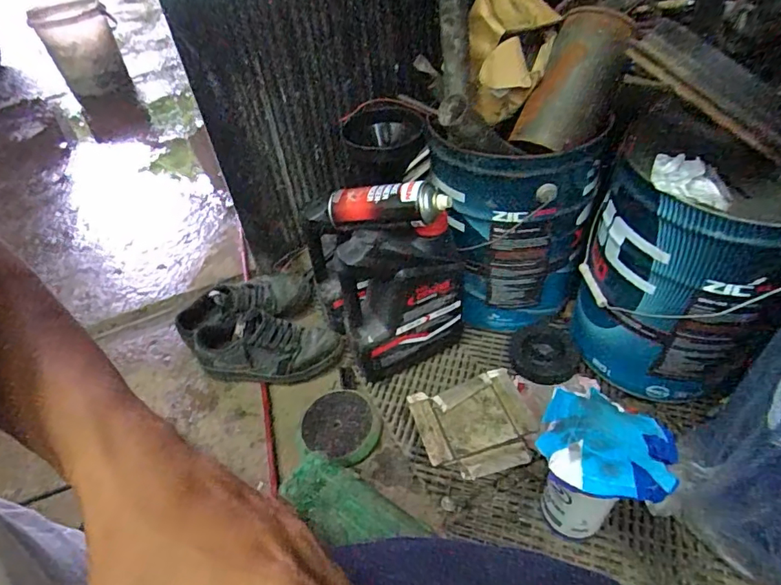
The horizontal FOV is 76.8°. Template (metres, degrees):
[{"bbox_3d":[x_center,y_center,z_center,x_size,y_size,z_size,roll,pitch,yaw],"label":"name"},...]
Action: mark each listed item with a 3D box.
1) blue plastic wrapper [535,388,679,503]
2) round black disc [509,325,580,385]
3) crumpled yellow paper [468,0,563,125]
[{"bbox_3d":[0.243,0.169,0.555,0.145,0.040,0.142,21,52,27],"label":"blue plastic wrapper"},{"bbox_3d":[0.276,0.111,0.882,0.114,0.021,0.114,-4,43,4],"label":"round black disc"},{"bbox_3d":[0.190,-0.376,0.783,0.125,0.165,0.116,13,49,21],"label":"crumpled yellow paper"}]

